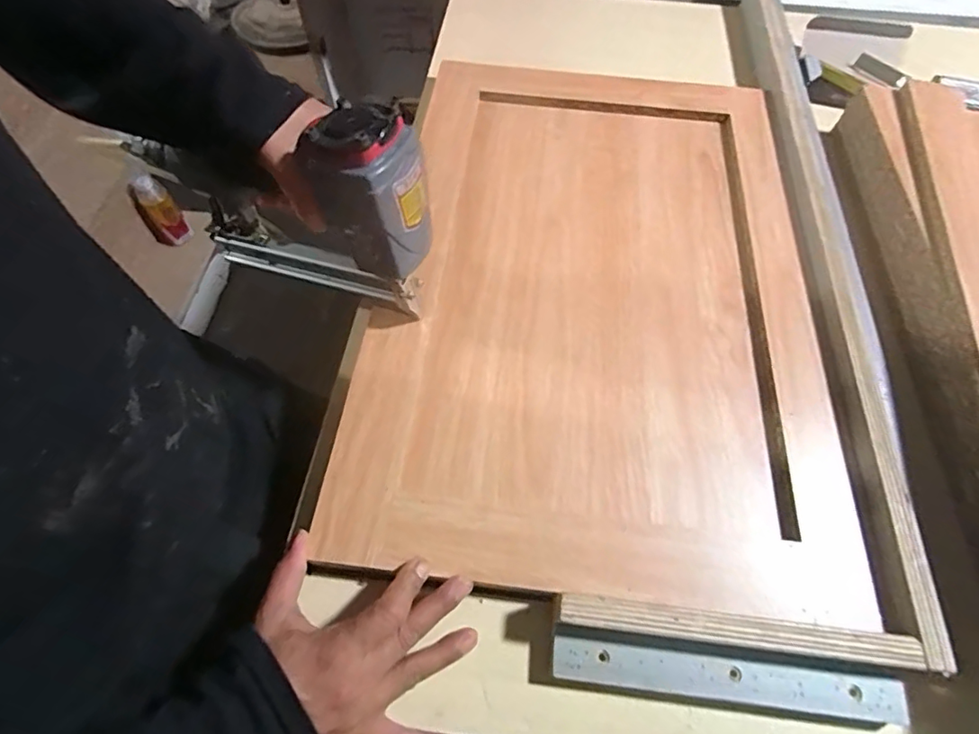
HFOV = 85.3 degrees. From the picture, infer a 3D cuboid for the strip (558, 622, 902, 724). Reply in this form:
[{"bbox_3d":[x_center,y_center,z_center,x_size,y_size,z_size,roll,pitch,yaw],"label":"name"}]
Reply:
[{"bbox_3d":[0.149,0.201,0.342,0.214,0.024,0.029,8,61,4],"label":"strip"}]

